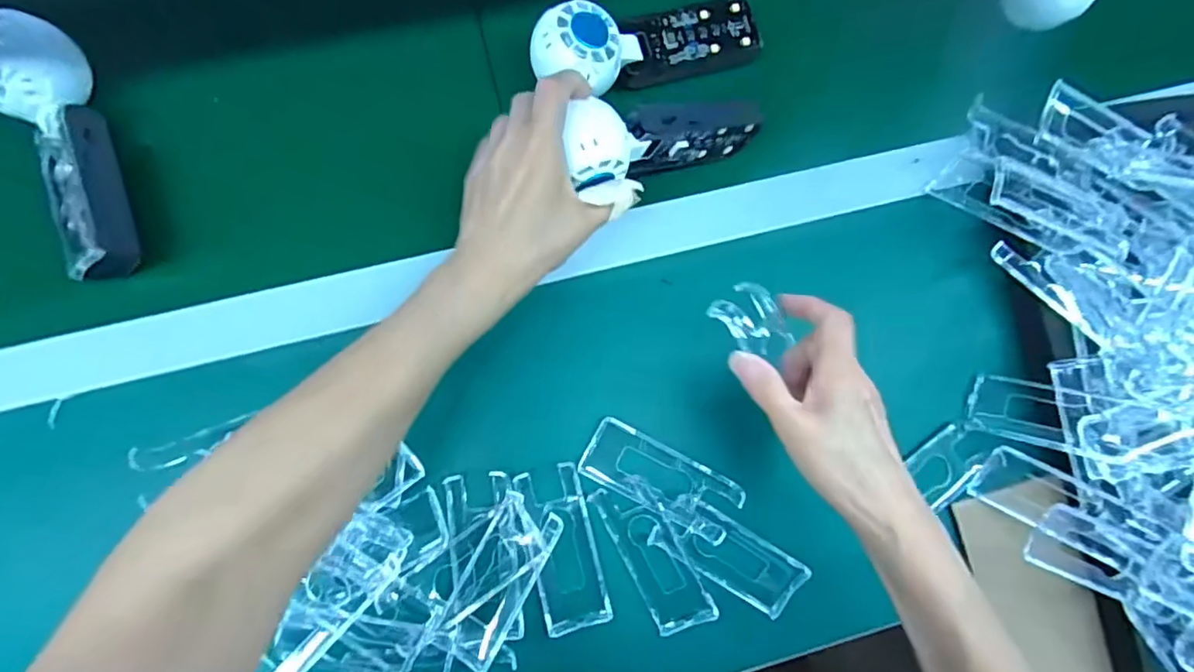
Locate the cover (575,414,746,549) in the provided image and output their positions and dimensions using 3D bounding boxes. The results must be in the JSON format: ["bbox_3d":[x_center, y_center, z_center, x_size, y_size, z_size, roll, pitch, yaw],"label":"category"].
[{"bbox_3d":[0.044,0.099,0.387,0.107,0.017,0.044,28,82,-2],"label":"cover"}]

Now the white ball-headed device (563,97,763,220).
[{"bbox_3d":[0.044,-0.122,0.376,0.158,0.053,0.060,-23,86,-35],"label":"white ball-headed device"}]

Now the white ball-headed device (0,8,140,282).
[{"bbox_3d":[-0.340,-0.113,0.353,0.061,0.053,0.160,-20,86,-8],"label":"white ball-headed device"}]

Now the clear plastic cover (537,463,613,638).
[{"bbox_3d":[-0.022,0.144,0.381,0.043,0.006,0.106,-13,85,-7],"label":"clear plastic cover"}]

